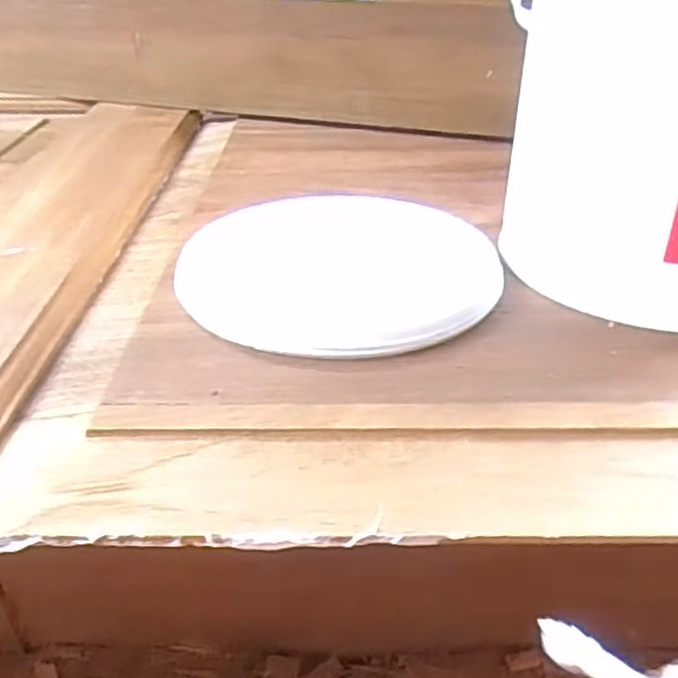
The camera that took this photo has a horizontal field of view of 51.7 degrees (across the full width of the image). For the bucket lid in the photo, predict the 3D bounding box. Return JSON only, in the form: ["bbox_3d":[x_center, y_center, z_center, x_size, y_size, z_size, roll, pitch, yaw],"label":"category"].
[{"bbox_3d":[-0.001,-0.041,0.383,0.160,0.007,0.161,-1,33,1],"label":"bucket lid"}]

